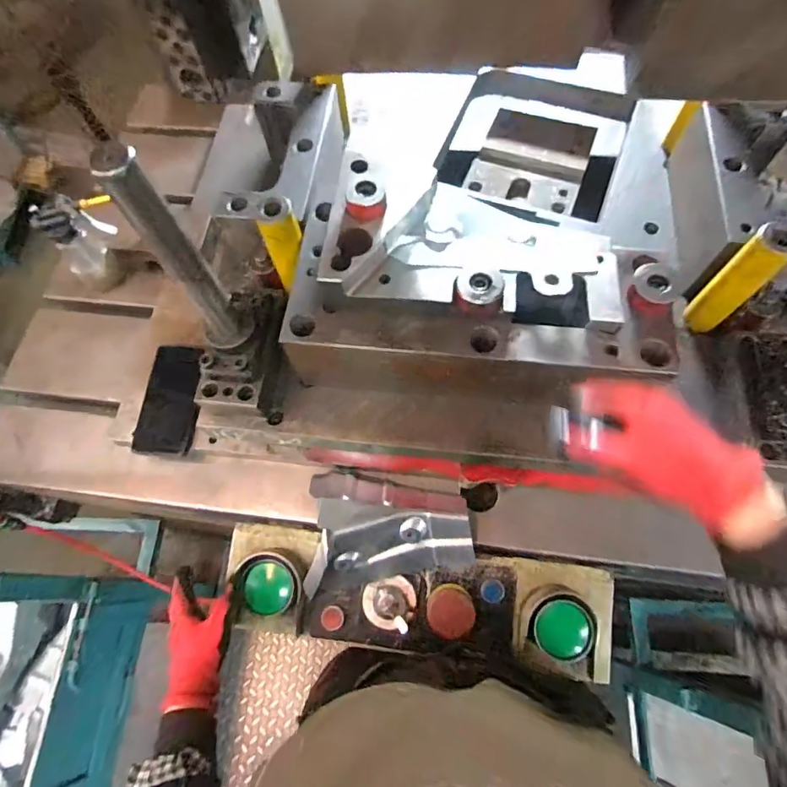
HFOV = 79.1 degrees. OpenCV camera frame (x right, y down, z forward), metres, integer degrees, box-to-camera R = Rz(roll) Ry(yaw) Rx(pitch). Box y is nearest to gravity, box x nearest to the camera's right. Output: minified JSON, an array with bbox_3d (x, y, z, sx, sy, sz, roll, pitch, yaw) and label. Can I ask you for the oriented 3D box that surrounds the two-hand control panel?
[{"bbox_3d":[0.023,0.261,0.603,0.485,0.080,0.130,6,67,5],"label":"two-hand control panel"}]

